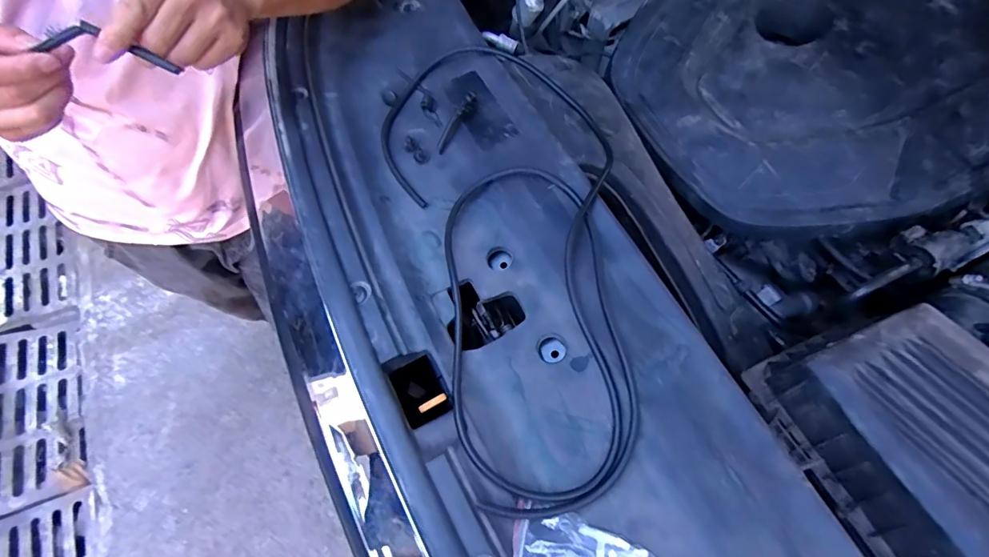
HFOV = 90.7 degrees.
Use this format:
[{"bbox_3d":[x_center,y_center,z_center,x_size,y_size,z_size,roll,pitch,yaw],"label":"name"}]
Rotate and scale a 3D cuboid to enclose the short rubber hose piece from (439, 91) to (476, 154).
[{"bbox_3d":[-0.042,-0.171,0.534,0.011,0.018,0.075,32,91,13],"label":"short rubber hose piece"}]

